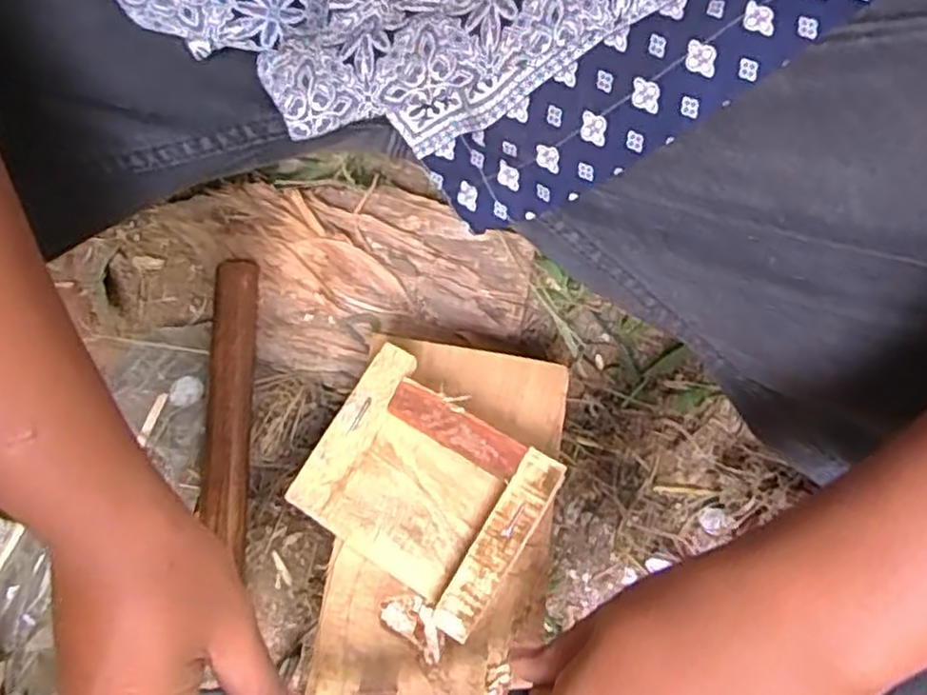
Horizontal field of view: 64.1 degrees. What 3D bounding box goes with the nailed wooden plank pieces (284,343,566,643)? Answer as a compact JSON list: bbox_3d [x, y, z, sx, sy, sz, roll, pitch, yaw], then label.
[{"bbox_3d":[-0.021,0.074,0.396,0.121,0.023,0.097,36,76,11],"label":"nailed wooden plank pieces"}]

